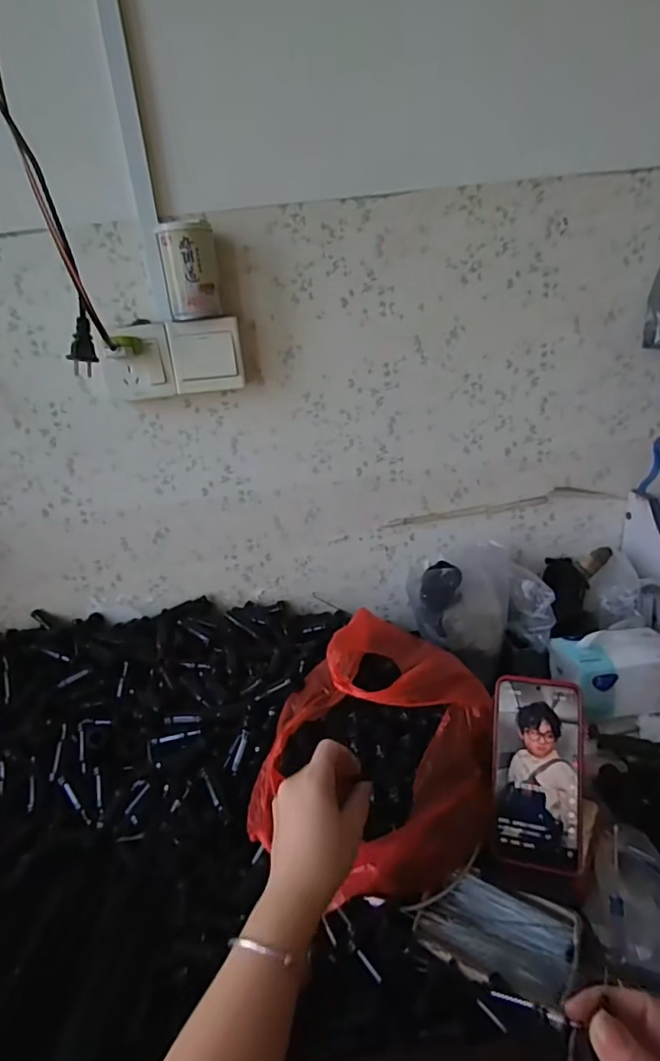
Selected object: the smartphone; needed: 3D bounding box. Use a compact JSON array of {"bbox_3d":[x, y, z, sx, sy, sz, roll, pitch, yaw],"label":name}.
[{"bbox_3d":[0.192,0.223,0.496,0.078,0.162,0.009,0,-12,21],"label":"smartphone"}]

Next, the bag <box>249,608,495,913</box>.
[{"bbox_3d":[0.038,0.226,0.550,0.246,0.177,0.197,-18,21,-27],"label":"bag"}]

